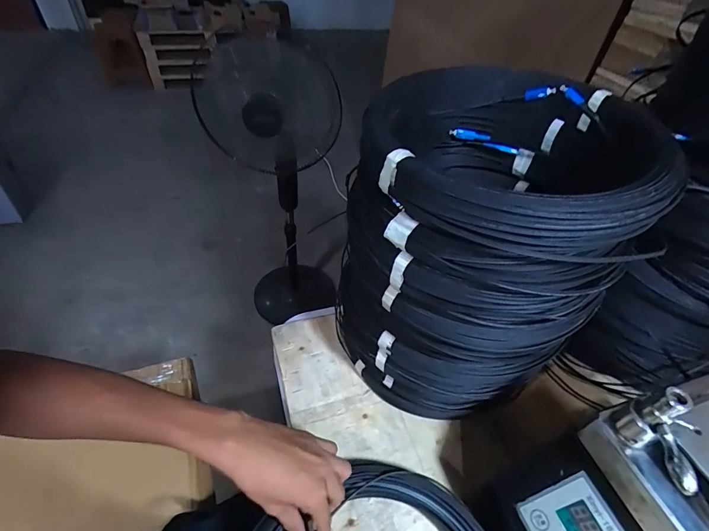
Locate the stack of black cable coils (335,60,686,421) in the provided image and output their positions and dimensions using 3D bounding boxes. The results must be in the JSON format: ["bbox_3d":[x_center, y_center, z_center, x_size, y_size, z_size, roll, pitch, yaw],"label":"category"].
[{"bbox_3d":[0.137,-0.011,0.501,0.287,0.381,0.284,9,45,4],"label":"stack of black cable coils"}]

